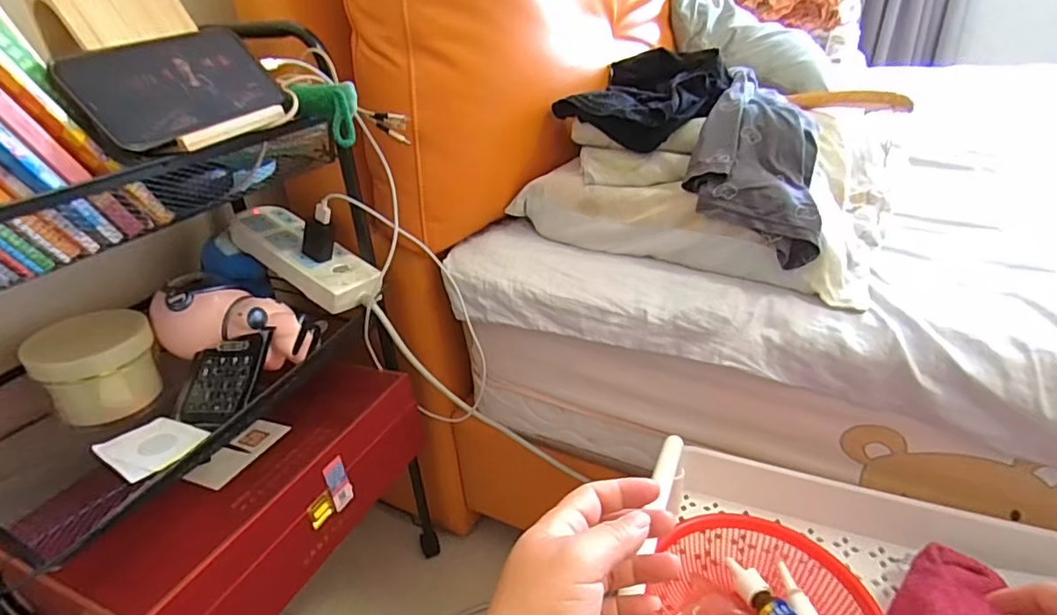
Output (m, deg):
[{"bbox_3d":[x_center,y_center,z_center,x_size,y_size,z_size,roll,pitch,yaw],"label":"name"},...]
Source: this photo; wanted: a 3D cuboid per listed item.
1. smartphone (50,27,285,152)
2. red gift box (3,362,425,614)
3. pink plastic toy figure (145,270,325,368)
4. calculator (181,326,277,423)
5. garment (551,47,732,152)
[{"bbox_3d":[-0.264,-0.171,0.417,0.012,0.087,0.150,-35,13,40],"label":"smartphone"},{"bbox_3d":[-0.265,0.197,0.573,0.127,0.122,0.348,10,33,22],"label":"red gift box"},{"bbox_3d":[-0.306,0.017,0.585,0.169,0.073,0.103,14,30,-4],"label":"pink plastic toy figure"},{"bbox_3d":[-0.302,0.069,0.541,0.077,0.015,0.097,1,63,13],"label":"calculator"},{"bbox_3d":[0.147,-0.265,0.684,0.184,0.073,0.221,10,32,21],"label":"garment"}]

